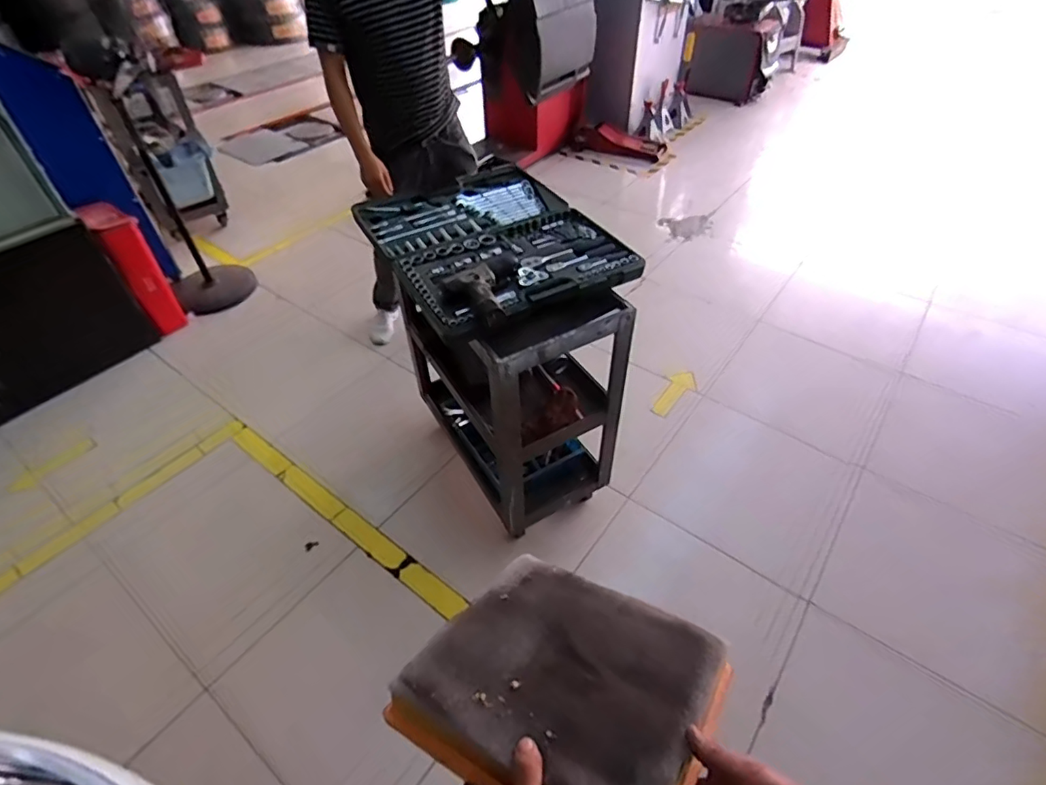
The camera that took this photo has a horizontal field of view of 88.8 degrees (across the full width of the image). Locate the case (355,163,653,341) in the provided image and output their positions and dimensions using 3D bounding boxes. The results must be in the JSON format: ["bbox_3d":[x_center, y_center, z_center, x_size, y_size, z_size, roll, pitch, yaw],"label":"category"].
[{"bbox_3d":[-0.092,-0.423,1.415,0.561,0.054,0.698,-22,49,-19],"label":"case"}]

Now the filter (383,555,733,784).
[{"bbox_3d":[0.047,0.298,0.557,0.273,0.060,0.245,15,27,30],"label":"filter"}]

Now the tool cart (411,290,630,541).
[{"bbox_3d":[-0.056,-0.082,1.674,0.404,0.806,0.719,-22,49,-20],"label":"tool cart"}]

